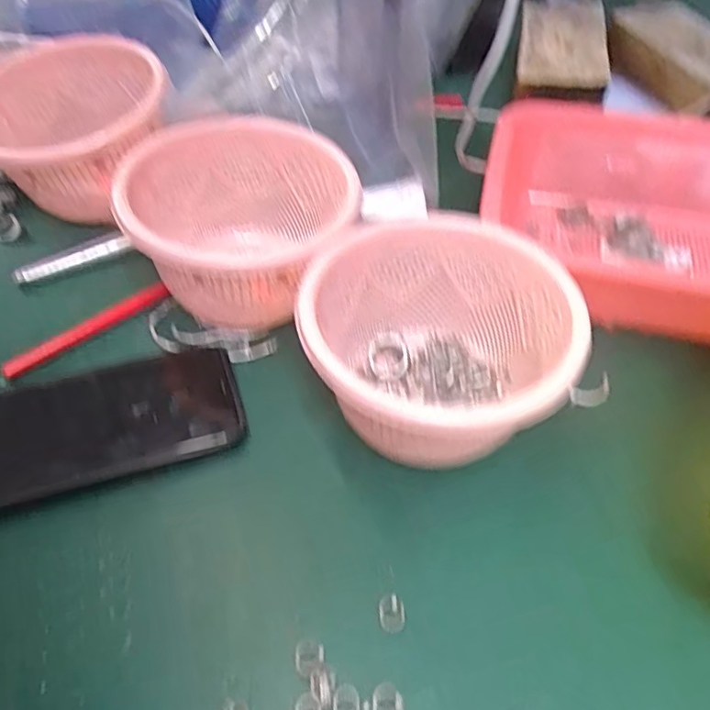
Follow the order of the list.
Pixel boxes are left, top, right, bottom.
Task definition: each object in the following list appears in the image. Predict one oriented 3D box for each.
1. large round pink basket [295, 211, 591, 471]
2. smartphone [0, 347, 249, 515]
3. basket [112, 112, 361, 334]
[{"bbox_3d":[0.047,0.000,0.351,0.136,0.085,0.141,0,51,0],"label":"large round pink basket"},{"bbox_3d":[-0.149,0.039,0.358,0.158,0.016,0.081,-16,53,-13],"label":"smartphone"},{"bbox_3d":[-0.075,-0.080,0.415,0.138,0.094,0.142,-10,56,-12],"label":"basket"}]

